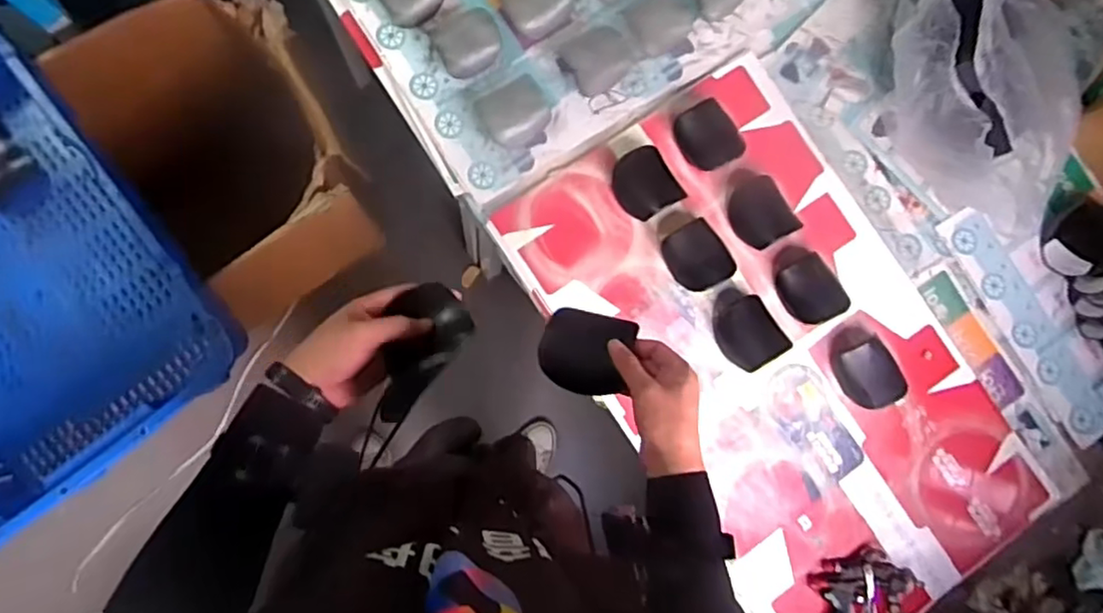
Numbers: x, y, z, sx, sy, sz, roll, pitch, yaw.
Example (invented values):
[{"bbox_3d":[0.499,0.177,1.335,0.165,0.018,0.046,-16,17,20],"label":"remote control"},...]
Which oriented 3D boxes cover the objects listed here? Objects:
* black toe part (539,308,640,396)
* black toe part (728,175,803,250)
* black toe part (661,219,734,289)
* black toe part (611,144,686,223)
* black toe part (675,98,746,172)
[{"bbox_3d":[0.036,0.046,0.668,0.092,0.022,0.082,12,81,-5],"label":"black toe part"},{"bbox_3d":[0.293,-0.133,0.916,0.078,0.033,0.091,-32,87,-10],"label":"black toe part"},{"bbox_3d":[0.206,-0.069,0.900,0.091,0.030,0.091,-32,87,-10],"label":"black toe part"},{"bbox_3d":[0.128,-0.171,0.902,0.080,0.029,0.093,-29,87,-9],"label":"black toe part"},{"bbox_3d":[0.220,-0.241,0.925,0.084,0.033,0.098,-31,87,-9],"label":"black toe part"}]

